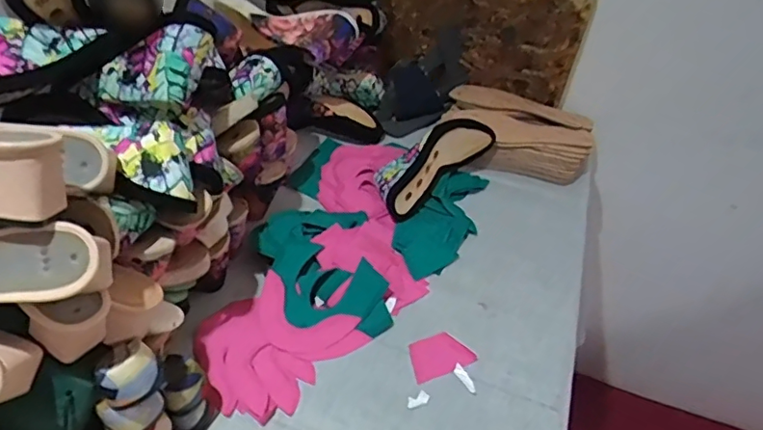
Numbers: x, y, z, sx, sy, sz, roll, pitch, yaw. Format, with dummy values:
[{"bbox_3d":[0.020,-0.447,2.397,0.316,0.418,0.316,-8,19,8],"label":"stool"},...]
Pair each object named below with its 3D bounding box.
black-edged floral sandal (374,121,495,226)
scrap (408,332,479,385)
[{"bbox_3d":[0.080,-0.088,0.892,0.084,0.076,0.224,35,49,27],"label":"black-edged floral sandal"},{"bbox_3d":[0.071,0.171,0.688,0.078,0.004,0.054,-17,42,-16],"label":"scrap"}]

